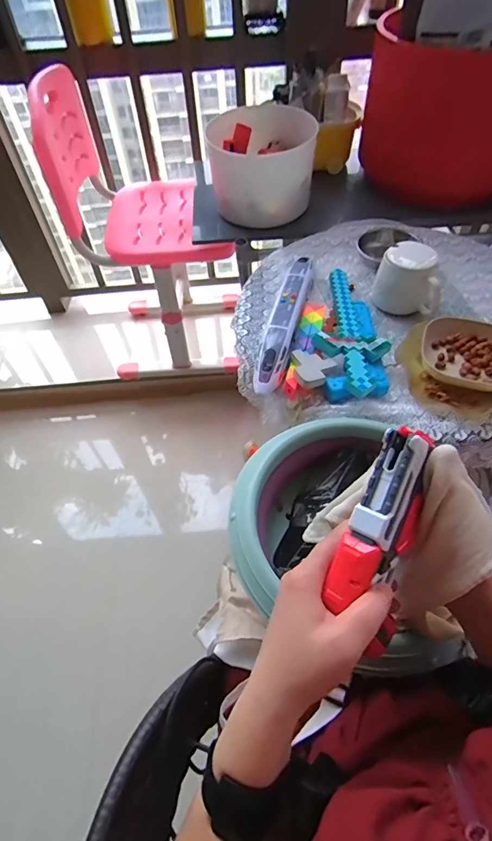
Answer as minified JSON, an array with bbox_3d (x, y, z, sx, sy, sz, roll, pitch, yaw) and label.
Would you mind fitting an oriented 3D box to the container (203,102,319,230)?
[{"bbox_3d":[0.039,-0.589,1.002,0.226,0.184,0.226,-2,53,2],"label":"container"}]

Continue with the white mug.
[{"bbox_3d":[0.281,-0.242,0.736,0.104,0.091,0.074,20,57,17],"label":"white mug"}]

